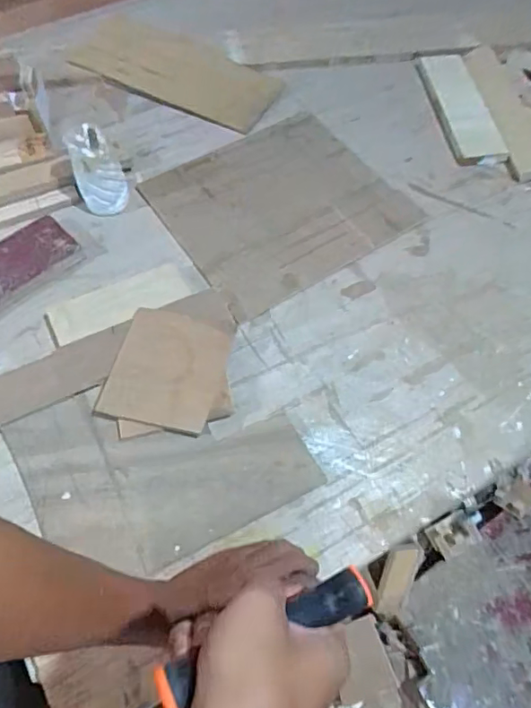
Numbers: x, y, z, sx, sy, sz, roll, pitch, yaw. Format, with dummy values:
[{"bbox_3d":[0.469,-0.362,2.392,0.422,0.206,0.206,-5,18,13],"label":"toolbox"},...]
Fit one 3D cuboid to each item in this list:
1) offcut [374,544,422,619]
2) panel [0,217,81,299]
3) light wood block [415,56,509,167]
[{"bbox_3d":[0.247,0.427,1.017,0.064,0.011,0.147,22,90,-22],"label":"offcut"},{"bbox_3d":[-0.349,-0.112,0.720,0.190,0.016,0.085,-38,67,-19],"label":"panel"},{"bbox_3d":[0.313,-0.403,0.872,0.080,0.011,0.250,-5,60,-3],"label":"light wood block"}]

